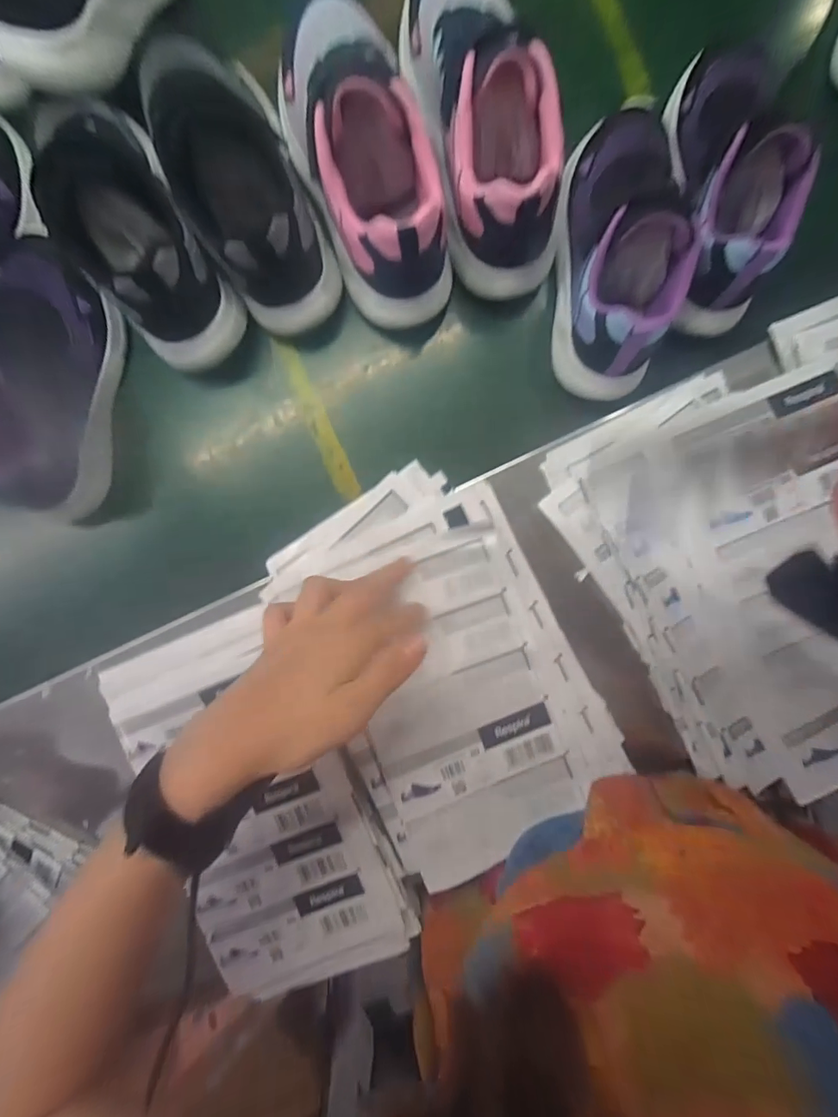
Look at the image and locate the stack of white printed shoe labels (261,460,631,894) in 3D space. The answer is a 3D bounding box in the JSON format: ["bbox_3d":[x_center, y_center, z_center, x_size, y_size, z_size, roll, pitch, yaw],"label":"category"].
[{"bbox_3d":[0.021,0.077,0.362,0.178,0.022,0.273,-30,90,-1],"label":"stack of white printed shoe labels"}]

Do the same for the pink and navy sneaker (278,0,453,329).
[{"bbox_3d":[-0.039,-0.282,0.336,0.077,0.093,0.217,-22,90,-1],"label":"pink and navy sneaker"}]

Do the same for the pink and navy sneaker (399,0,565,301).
[{"bbox_3d":[0.051,-0.305,0.340,0.082,0.088,0.208,-15,90,-1],"label":"pink and navy sneaker"}]

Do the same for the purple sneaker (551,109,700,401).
[{"bbox_3d":[0.145,-0.225,0.348,0.071,0.083,0.198,1,90,-1],"label":"purple sneaker"}]

